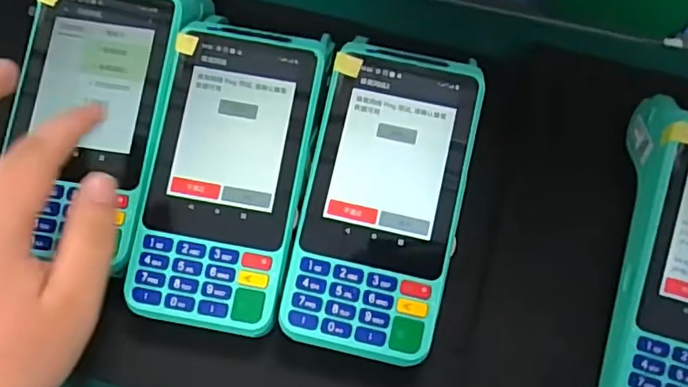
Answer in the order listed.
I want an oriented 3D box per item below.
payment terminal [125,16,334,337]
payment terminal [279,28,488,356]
[{"bbox_3d":[-0.058,-0.006,0.286,0.079,0.067,0.144,10,65,2],"label":"payment terminal"},{"bbox_3d":[0.021,0.006,0.282,0.078,0.064,0.145,11,65,3],"label":"payment terminal"}]

